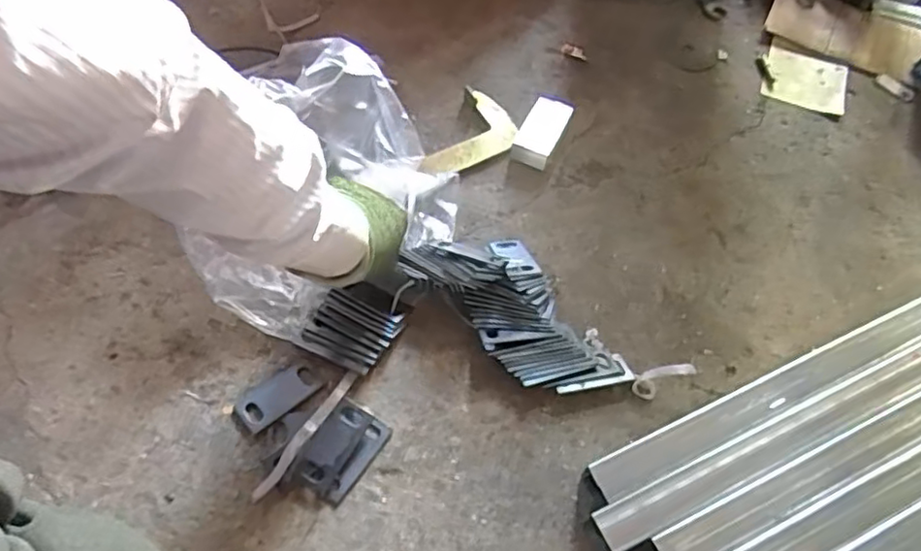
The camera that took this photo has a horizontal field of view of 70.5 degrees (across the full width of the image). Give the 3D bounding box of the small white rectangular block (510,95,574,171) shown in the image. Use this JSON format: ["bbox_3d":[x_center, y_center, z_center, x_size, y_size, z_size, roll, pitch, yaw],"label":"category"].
[{"bbox_3d":[0.110,-0.196,0.883,0.059,0.034,0.096,25,60,11],"label":"small white rectangular block"}]

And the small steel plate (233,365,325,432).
[{"bbox_3d":[-0.190,0.125,0.680,0.084,0.006,0.045,-34,67,-22],"label":"small steel plate"}]

